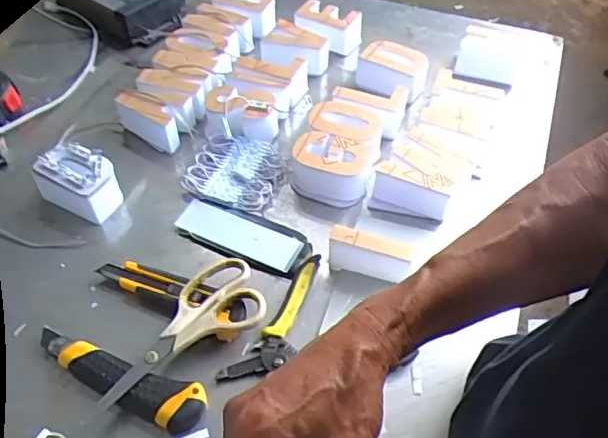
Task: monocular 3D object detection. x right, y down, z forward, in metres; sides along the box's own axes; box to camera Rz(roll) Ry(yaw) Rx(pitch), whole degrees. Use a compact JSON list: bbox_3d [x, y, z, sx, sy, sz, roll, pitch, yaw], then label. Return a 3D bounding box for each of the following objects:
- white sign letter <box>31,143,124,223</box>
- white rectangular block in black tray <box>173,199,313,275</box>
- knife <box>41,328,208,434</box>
[{"bbox_3d":[-0.241,-0.041,0.624,0.086,0.051,0.056,20,54,17],"label":"white sign letter"},{"bbox_3d":[-0.065,0.016,0.603,0.143,0.010,0.054,21,54,18],"label":"white rectangular block in black tray"},{"bbox_3d":[-0.163,0.137,0.499,0.167,0.019,0.038,16,53,14],"label":"knife"}]

